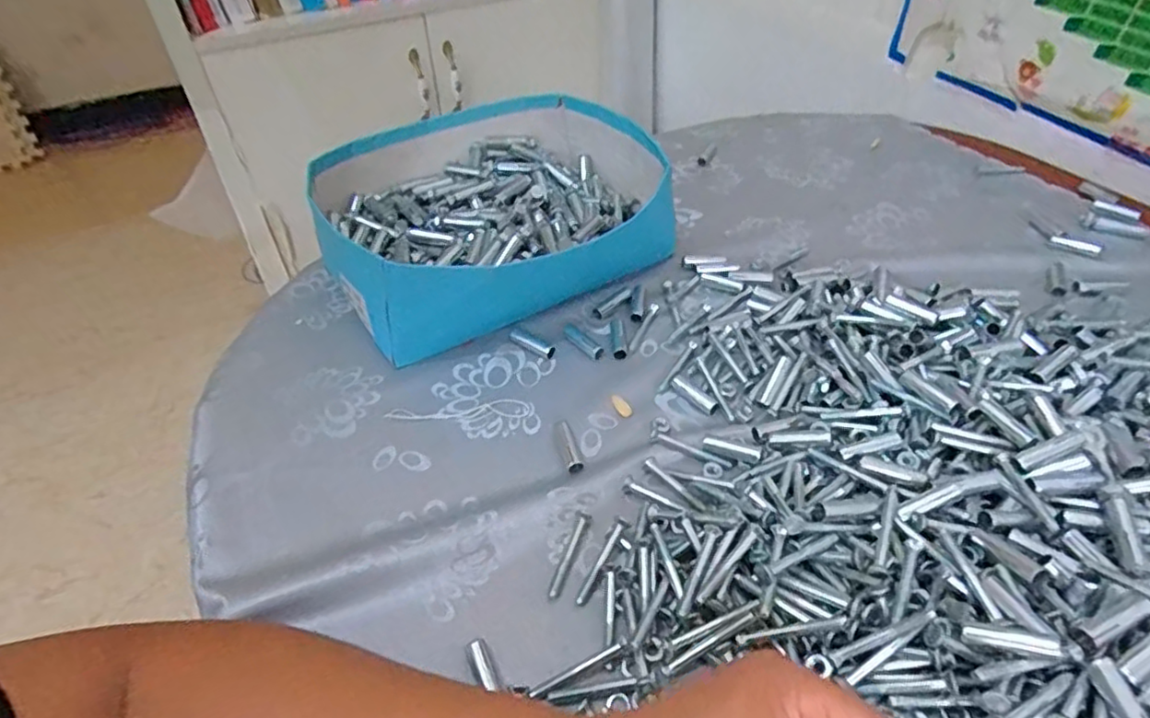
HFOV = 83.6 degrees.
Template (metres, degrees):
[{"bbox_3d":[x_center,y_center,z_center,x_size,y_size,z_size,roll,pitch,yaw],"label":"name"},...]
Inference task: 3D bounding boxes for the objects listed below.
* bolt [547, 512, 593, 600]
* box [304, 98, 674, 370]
[{"bbox_3d":[-0.003,0.115,0.381,0.009,0.004,0.056,12,46,16],"label":"bolt"},{"bbox_3d":[-0.067,-0.130,0.581,0.295,0.087,0.255,-18,46,-15],"label":"box"}]

